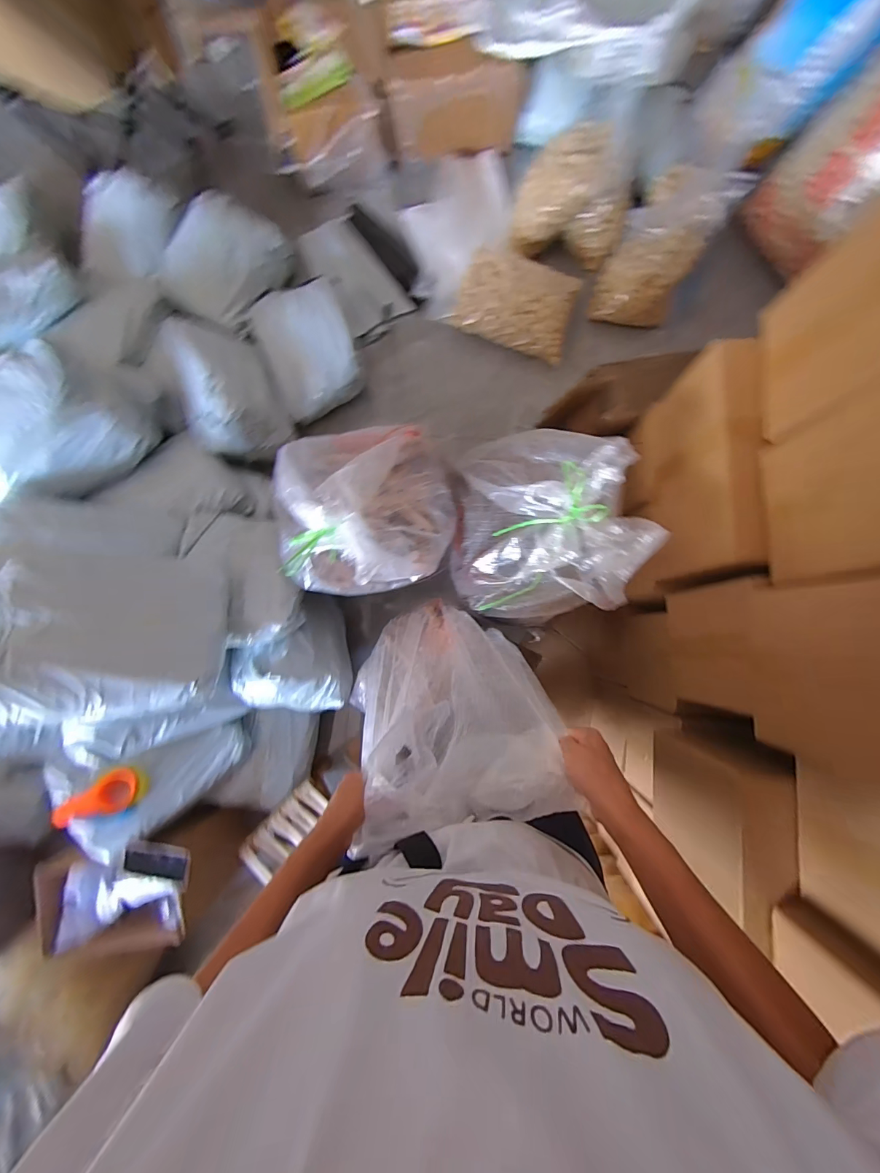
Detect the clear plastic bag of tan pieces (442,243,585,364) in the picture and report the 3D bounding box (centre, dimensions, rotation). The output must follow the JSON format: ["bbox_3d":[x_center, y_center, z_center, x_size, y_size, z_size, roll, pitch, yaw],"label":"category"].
[{"bbox_3d":[0.245,-0.903,1.293,0.377,0.144,0.236,23,86,5],"label":"clear plastic bag of tan pieces"}]

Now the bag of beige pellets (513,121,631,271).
[{"bbox_3d":[0.405,-1.187,1.256,0.341,0.303,0.191,13,85,4],"label":"bag of beige pellets"}]

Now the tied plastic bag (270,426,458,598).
[{"bbox_3d":[-0.153,-0.167,0.810,0.359,0.209,0.348,-1,84,2],"label":"tied plastic bag"}]

